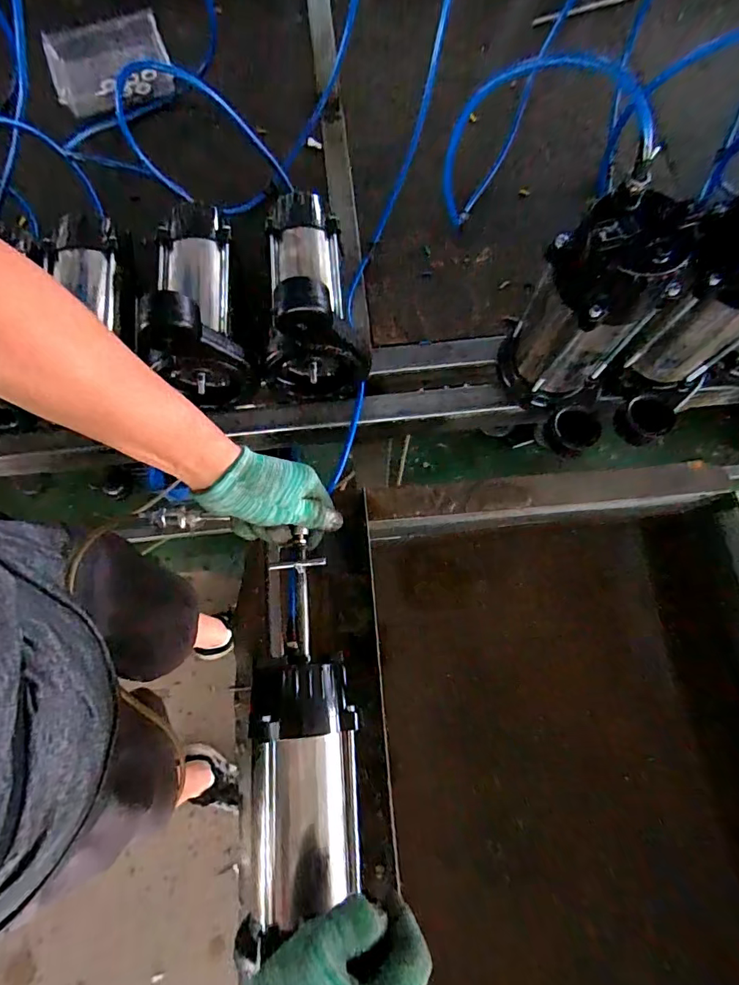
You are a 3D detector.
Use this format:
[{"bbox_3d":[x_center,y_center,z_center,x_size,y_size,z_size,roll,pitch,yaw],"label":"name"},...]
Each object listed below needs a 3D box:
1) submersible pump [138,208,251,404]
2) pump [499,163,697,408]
[{"bbox_3d":[-0.201,-0.235,0.533,0.097,0.156,0.225,-10,74,-2],"label":"submersible pump"},{"bbox_3d":[0.212,-0.176,0.486,0.096,0.238,0.099,-18,74,-5],"label":"pump"}]

